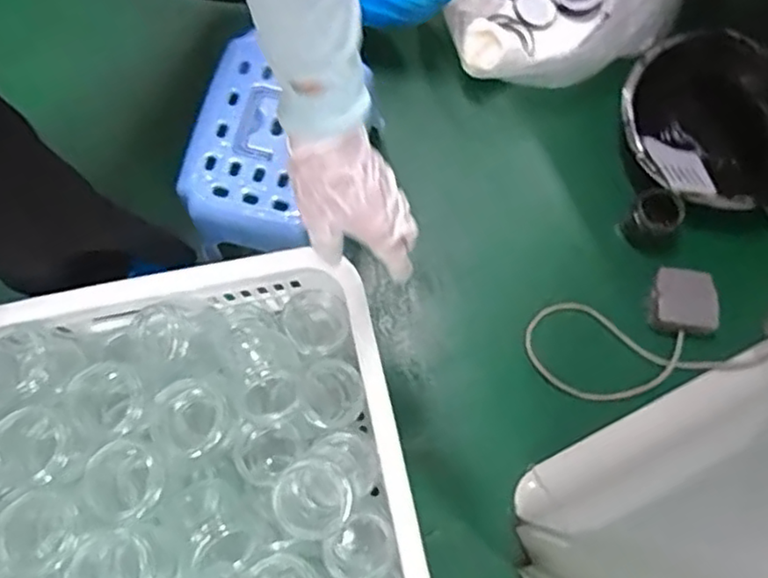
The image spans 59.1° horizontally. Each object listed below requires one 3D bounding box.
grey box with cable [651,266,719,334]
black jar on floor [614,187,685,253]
[{"bbox_3d":[0.397,0.014,0.896,0.077,0.027,0.084,7,75,2],"label":"grey box with cable"},{"bbox_3d":[0.363,-0.093,0.916,0.073,0.055,0.081,36,78,9],"label":"black jar on floor"}]

